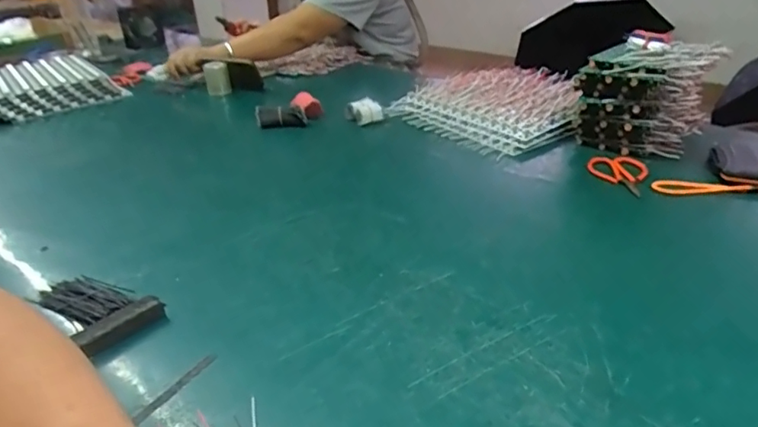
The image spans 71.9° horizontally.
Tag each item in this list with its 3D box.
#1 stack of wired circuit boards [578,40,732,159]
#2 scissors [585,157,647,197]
[{"bbox_3d":[0.412,-0.178,0.818,0.192,0.161,0.143,12,31,23],"label":"stack of wired circuit boards"},{"bbox_3d":[0.344,-0.058,0.751,0.076,0.012,0.116,6,29,12],"label":"scissors"}]

